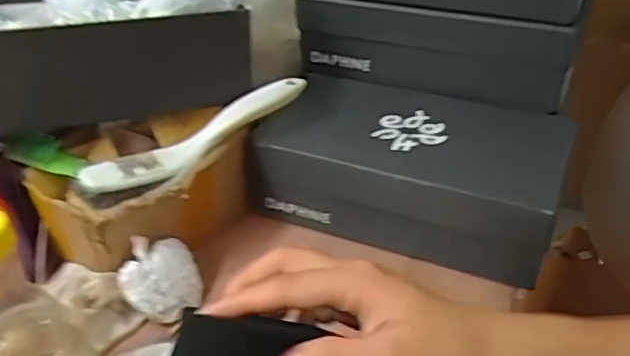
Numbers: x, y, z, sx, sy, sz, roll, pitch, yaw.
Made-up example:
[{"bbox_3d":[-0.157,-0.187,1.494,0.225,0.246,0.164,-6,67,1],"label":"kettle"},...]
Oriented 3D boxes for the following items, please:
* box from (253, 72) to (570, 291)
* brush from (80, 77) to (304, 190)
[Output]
[{"bbox_3d":[0.092,-0.010,0.647,0.299,0.104,0.189,8,37,14],"label":"box"},{"bbox_3d":[-0.105,-0.039,0.570,0.219,0.043,0.031,-27,42,-30],"label":"brush"}]

